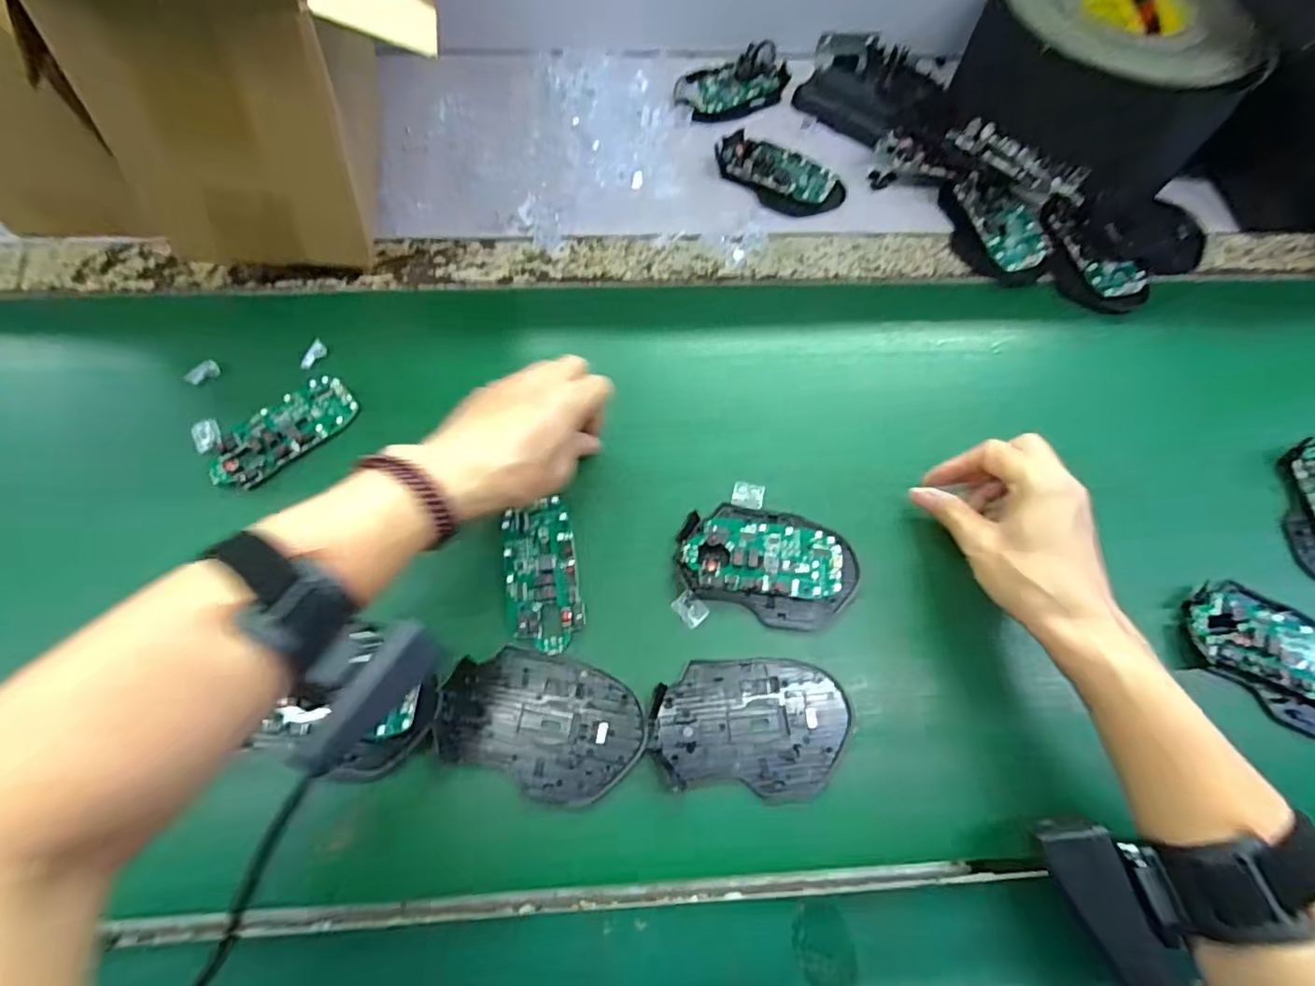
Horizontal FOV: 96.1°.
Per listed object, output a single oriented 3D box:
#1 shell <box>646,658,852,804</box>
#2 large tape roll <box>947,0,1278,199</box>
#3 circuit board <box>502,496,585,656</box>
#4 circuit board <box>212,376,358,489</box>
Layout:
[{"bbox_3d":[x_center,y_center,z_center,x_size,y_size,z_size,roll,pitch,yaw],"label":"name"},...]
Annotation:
[{"bbox_3d":[0.053,0.135,0.341,0.112,0.005,0.073,3,68,-2],"label":"shell"},{"bbox_3d":[0.377,-0.357,0.511,0.168,0.110,0.179,1,68,-3],"label":"large tape roll"},{"bbox_3d":[-0.072,0.050,0.366,0.044,0.013,0.094,-9,69,-7],"label":"circuit board"},{"bbox_3d":[-0.258,-0.044,0.407,0.046,0.009,0.097,42,72,13],"label":"circuit board"}]

